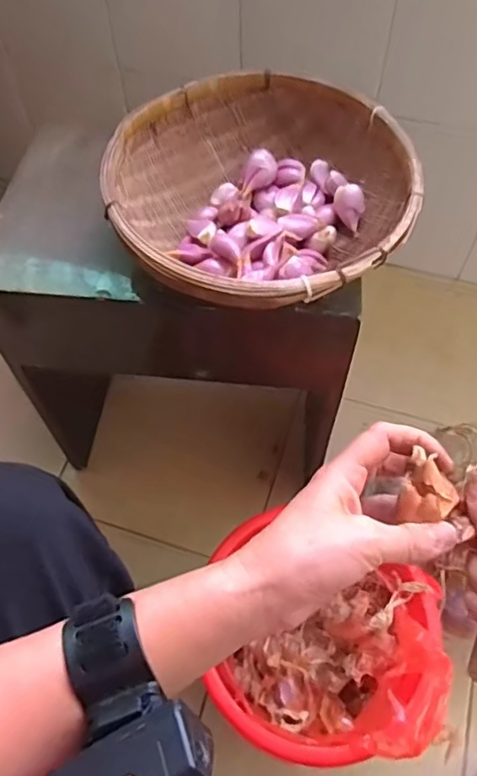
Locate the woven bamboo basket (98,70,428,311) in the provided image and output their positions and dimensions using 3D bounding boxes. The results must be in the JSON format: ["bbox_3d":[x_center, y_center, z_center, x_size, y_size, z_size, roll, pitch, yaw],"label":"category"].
[{"bbox_3d":[0.018,-0.159,0.486,0.237,0.066,0.251,-1,58,2],"label":"woven bamboo basket"}]

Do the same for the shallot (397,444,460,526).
[{"bbox_3d":[0.106,0.057,0.317,0.030,0.021,0.031,14,60,11],"label":"shallot"}]

